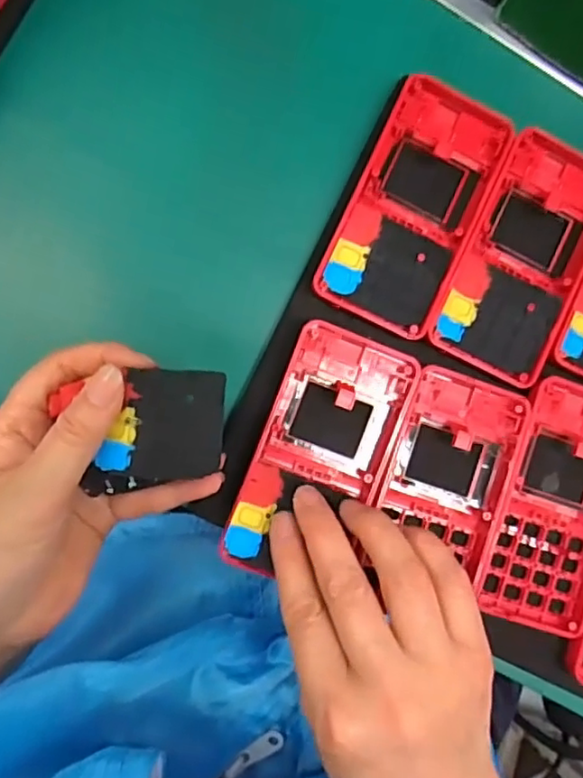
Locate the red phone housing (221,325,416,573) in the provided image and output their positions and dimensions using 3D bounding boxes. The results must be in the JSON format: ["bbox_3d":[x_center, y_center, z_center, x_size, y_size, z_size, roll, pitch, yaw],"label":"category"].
[{"bbox_3d":[0.015,0.032,0.302,0.061,0.013,0.119,20,85,-7],"label":"red phone housing"}]

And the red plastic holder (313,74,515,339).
[{"bbox_3d":[0.061,-0.093,0.318,0.059,0.021,0.126,25,85,-7],"label":"red plastic holder"}]

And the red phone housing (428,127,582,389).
[{"bbox_3d":[0.119,-0.070,0.321,0.062,0.013,0.126,24,85,-7],"label":"red phone housing"}]

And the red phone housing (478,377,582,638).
[{"bbox_3d":[0.136,0.059,0.321,0.061,0.019,0.124,19,86,-7],"label":"red phone housing"}]

